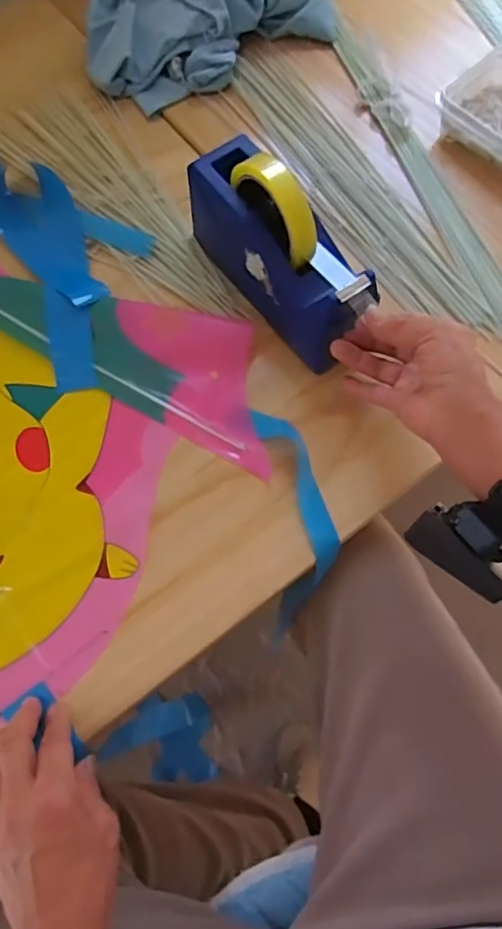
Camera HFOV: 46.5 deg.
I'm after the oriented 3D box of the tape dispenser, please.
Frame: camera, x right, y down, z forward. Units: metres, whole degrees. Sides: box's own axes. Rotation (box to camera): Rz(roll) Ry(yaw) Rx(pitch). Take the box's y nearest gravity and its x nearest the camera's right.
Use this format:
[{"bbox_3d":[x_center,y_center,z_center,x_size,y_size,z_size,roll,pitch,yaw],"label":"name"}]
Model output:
[{"bbox_3d":[0.027,-0.192,0.513,0.064,0.114,0.204,-35,74,-10],"label":"tape dispenser"}]

